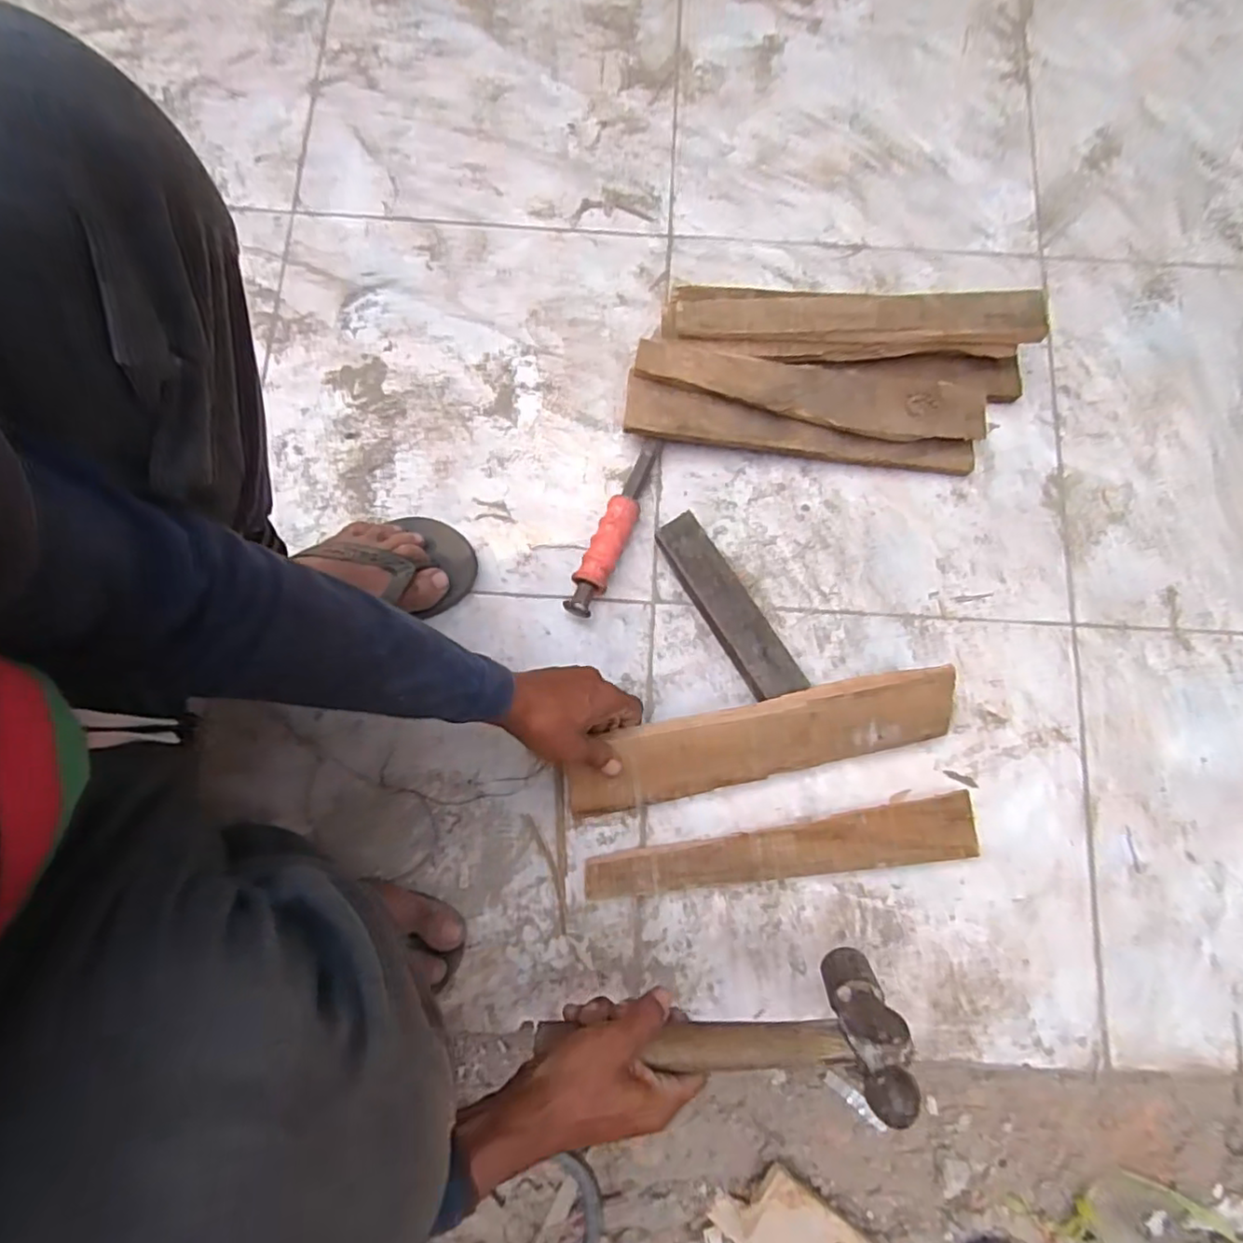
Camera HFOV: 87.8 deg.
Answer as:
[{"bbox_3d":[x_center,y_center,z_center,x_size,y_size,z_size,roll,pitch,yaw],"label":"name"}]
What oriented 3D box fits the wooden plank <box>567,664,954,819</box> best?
[{"bbox_3d":[0.122,0.104,0.557,0.334,0.012,0.077,-11,115,-4],"label":"wooden plank"}]

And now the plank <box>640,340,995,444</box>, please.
[{"bbox_3d":[0.183,-0.219,0.615,0.332,0.020,0.067,7,79,0],"label":"plank"}]

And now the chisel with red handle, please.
[{"bbox_3d":[-0.006,-0.090,0.610,0.028,0.037,0.187,22,79,3],"label":"chisel with red handle"}]

